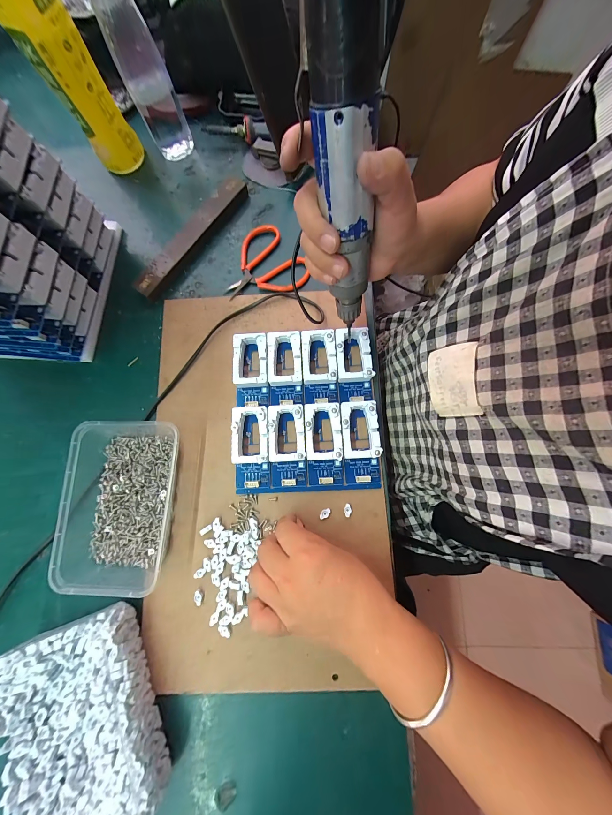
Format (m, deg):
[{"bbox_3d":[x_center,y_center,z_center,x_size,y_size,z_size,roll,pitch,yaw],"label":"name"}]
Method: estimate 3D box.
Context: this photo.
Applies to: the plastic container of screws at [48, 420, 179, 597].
[{"bbox_3d":[-0.197,0.099,0.279,0.115,0.038,0.168,4,79,3],"label":"plastic container of screws"}]

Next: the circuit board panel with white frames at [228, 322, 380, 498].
[{"bbox_3d":[-0.002,0.001,0.303,0.160,0.022,0.183,-3,78,1],"label":"circuit board panel with white frames"}]

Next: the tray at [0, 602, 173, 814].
[{"bbox_3d":[-0.211,0.294,0.238,0.131,0.042,0.175,-24,79,-3],"label":"tray"}]

